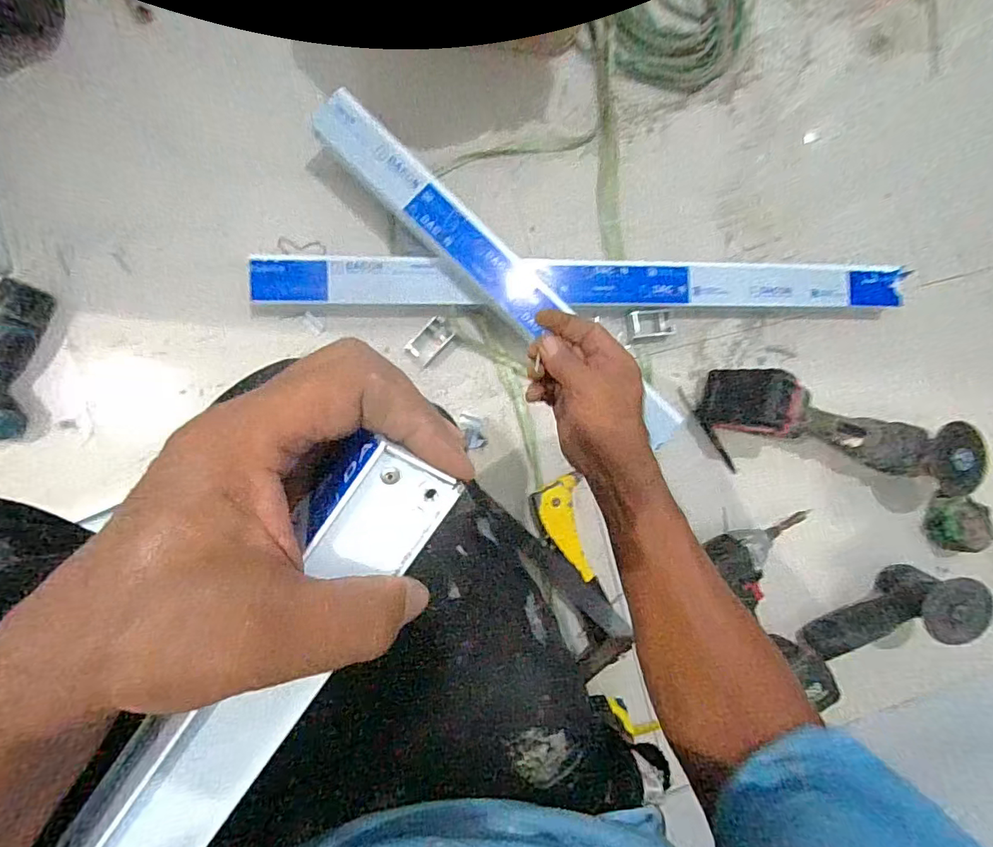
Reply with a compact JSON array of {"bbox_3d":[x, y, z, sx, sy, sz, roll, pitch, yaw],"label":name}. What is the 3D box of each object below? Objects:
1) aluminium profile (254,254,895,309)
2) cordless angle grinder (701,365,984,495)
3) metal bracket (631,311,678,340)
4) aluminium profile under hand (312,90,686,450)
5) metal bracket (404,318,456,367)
[{"bbox_3d":[0.143,-0.188,0.672,0.903,0.061,0.065,-1,89,-7],"label":"aluminium profile"},{"bbox_3d":[0.483,0.018,0.688,0.393,0.113,0.096,13,87,-6],"label":"cordless angle grinder"},{"bbox_3d":[0.220,-0.139,0.701,0.065,0.019,0.036,-7,89,-7],"label":"metal bracket"},{"bbox_3d":[0.010,-0.180,0.623,0.575,0.028,0.061,42,84,-5],"label":"aluminium profile under hand"},{"bbox_3d":[-0.087,-0.110,0.663,0.036,0.019,0.061,44,84,-4],"label":"metal bracket"}]

